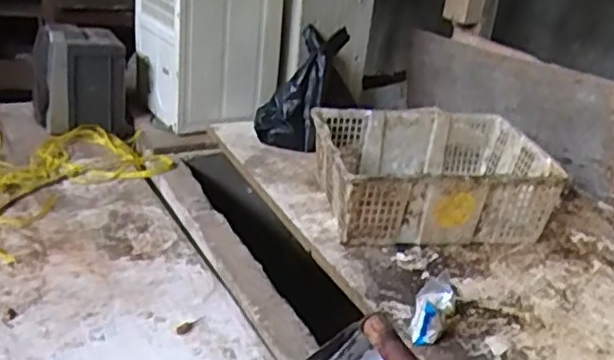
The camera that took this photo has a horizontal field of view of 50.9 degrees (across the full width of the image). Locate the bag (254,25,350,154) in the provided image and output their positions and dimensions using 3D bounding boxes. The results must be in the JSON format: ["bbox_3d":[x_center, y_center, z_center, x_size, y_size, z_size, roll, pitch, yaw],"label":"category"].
[{"bbox_3d":[-0.015,-0.248,1.653,0.170,0.348,0.078,18,-13,27],"label":"bag"}]

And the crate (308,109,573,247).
[{"bbox_3d":[0.263,-0.006,1.412,0.469,0.186,0.344,1,26,-10],"label":"crate"}]

